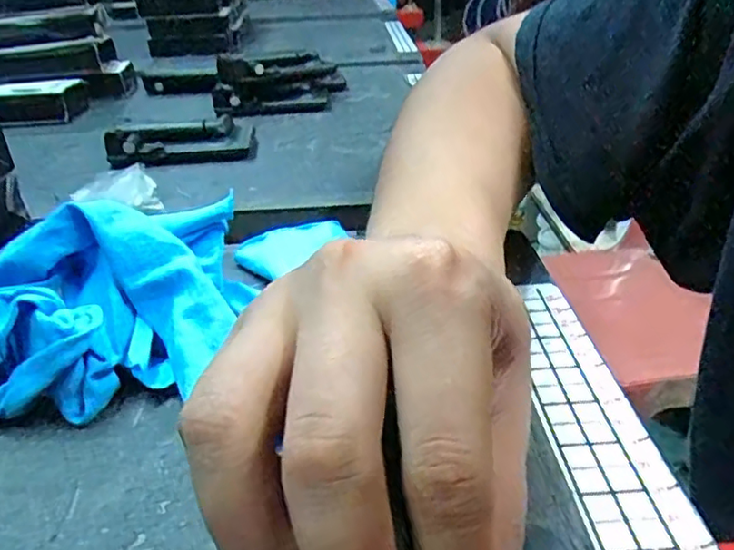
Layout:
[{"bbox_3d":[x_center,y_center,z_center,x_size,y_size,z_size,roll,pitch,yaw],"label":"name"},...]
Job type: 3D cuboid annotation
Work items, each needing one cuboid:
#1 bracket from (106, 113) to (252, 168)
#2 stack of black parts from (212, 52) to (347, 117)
[{"bbox_3d":[-0.142,-0.102,0.475,0.110,0.024,0.047,-9,30,-10],"label":"bracket"},{"bbox_3d":[-0.084,-0.189,0.604,0.125,0.047,0.075,-6,29,-6],"label":"stack of black parts"}]

